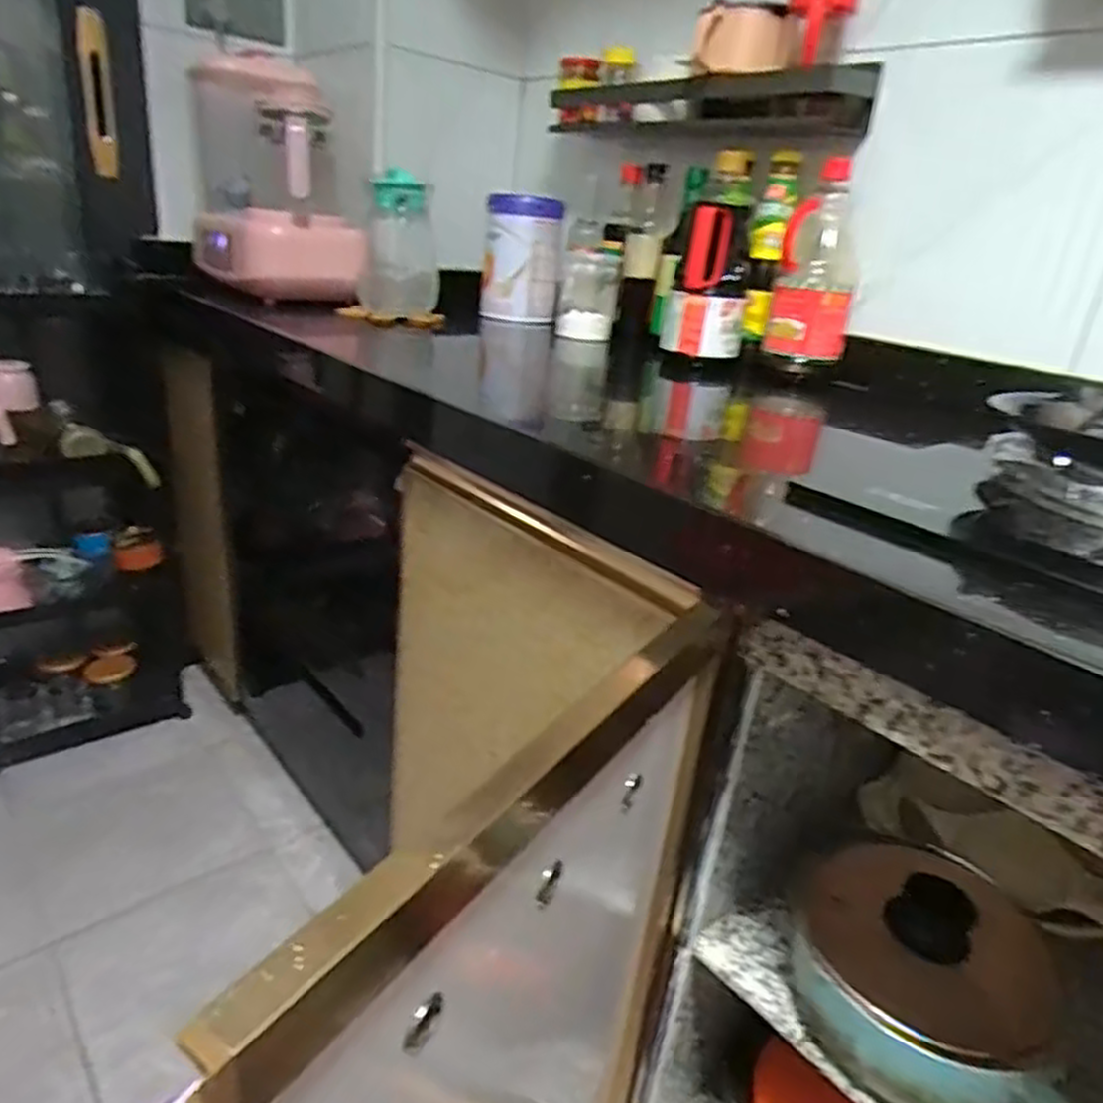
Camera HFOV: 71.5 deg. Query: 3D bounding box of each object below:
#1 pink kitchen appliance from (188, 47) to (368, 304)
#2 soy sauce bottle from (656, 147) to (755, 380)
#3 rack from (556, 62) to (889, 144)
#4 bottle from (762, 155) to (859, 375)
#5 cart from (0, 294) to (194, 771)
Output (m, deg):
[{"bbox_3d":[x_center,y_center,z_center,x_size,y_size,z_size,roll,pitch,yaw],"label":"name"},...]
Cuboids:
[{"bbox_3d":[-0.421,-0.578,1.191,0.197,0.324,0.299,-11,29,-34],"label":"pink kitchen appliance"},{"bbox_3d":[0.210,-0.366,0.997,0.102,0.264,0.117,10,24,8],"label":"soy sauce bottle"},{"bbox_3d":[0.196,-0.619,1.054,0.090,0.068,0.474,-17,32,-42],"label":"rack"},{"bbox_3d":[0.334,-0.347,0.955,0.096,0.240,0.098,13,24,15],"label":"bottle"},{"bbox_3d":[-0.880,-0.070,1.383,0.332,0.774,0.365,-10,28,-32],"label":"cart"}]

